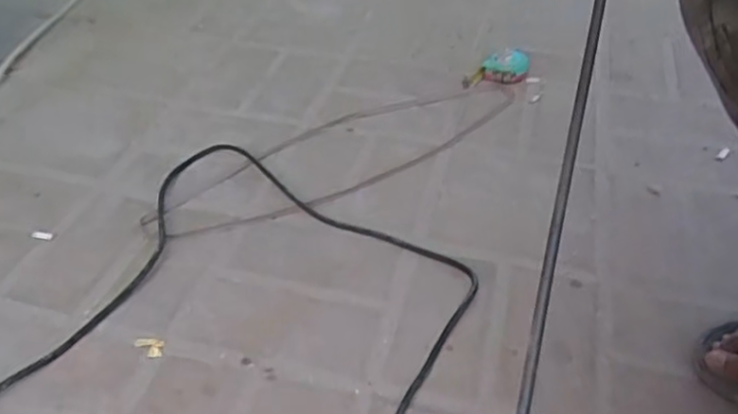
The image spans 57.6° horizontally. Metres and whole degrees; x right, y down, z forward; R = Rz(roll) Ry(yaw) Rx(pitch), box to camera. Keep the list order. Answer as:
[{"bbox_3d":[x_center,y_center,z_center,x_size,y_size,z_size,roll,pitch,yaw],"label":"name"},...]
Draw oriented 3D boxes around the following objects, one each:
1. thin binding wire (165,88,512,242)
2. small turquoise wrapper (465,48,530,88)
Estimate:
[{"bbox_3d":[-0.019,-0.081,0.930,0.549,0.015,0.164,-25,47,-27],"label":"thin binding wire"},{"bbox_3d":[0.206,-0.219,1.066,0.114,0.034,0.063,-16,43,-18],"label":"small turquoise wrapper"}]

